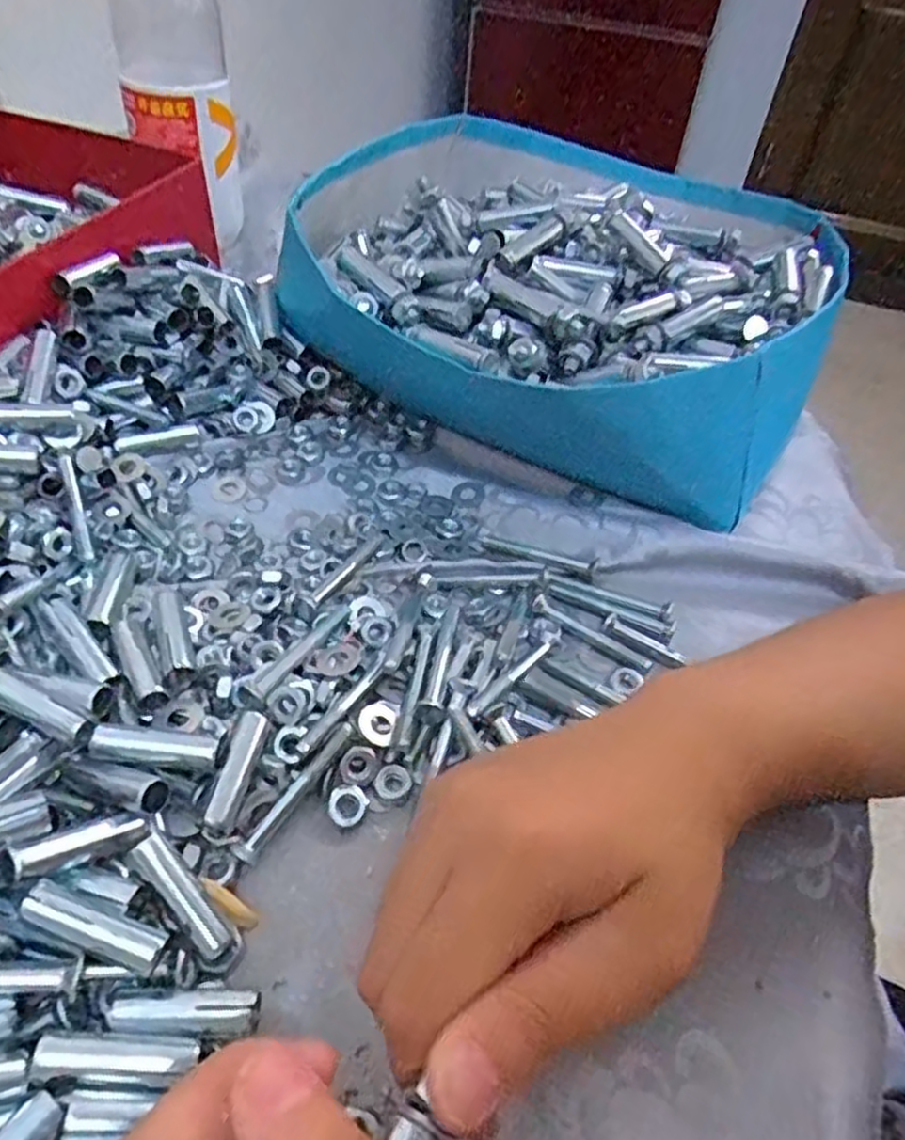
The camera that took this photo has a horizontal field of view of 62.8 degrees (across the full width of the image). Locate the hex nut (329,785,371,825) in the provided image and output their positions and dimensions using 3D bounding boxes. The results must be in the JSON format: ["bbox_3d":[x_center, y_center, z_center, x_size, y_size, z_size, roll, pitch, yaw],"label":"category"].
[{"bbox_3d":[-0.036,0.081,0.253,0.012,0.008,0.013,13,47,6],"label":"hex nut"}]

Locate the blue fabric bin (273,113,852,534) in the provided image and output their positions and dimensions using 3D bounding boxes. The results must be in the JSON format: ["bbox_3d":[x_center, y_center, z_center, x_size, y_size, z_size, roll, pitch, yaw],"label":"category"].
[{"bbox_3d":[0.060,-0.166,0.431,0.292,0.091,0.273,19,48,11],"label":"blue fabric bin"}]

